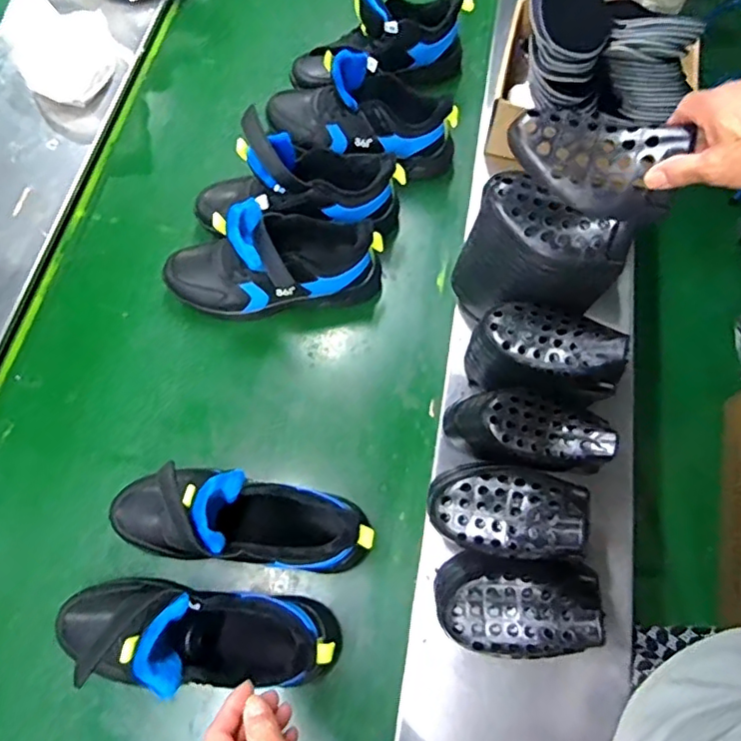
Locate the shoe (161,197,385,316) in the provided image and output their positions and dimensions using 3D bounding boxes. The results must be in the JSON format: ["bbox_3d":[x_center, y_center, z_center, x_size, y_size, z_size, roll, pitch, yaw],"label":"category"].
[{"bbox_3d":[-0.128,-0.148,0.714,0.286,0.132,0.107,-3,68,-4],"label":"shoe"}]

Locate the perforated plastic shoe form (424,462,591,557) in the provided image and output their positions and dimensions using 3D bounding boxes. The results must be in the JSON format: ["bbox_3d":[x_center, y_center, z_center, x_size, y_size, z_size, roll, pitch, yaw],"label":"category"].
[{"bbox_3d":[0.121,0.120,0.496,0.133,0.049,0.079,13,69,8],"label":"perforated plastic shoe form"}]

